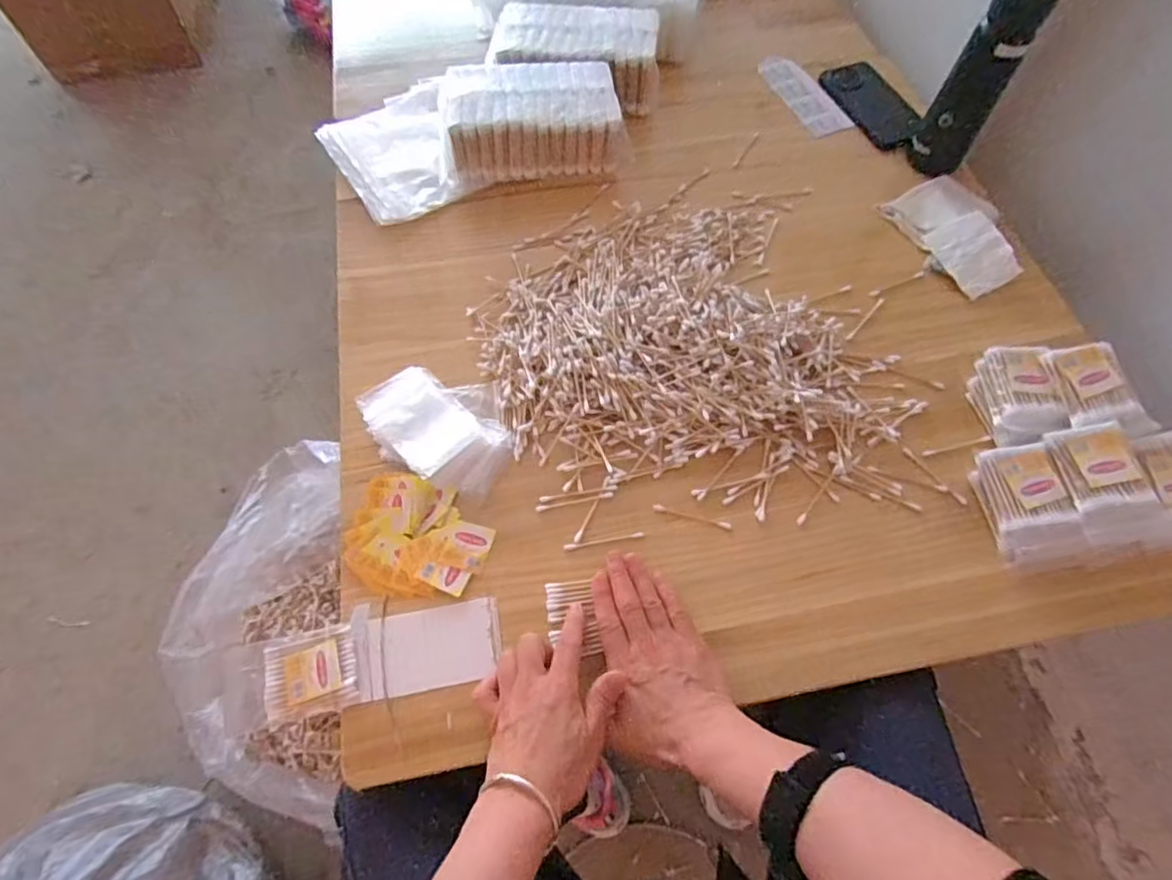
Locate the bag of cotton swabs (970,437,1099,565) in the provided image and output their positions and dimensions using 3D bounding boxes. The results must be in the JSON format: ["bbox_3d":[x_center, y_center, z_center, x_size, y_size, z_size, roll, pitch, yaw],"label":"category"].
[{"bbox_3d":[0.341,0.052,0.464,0.042,0.049,0.084,-6,63,-3],"label":"bag of cotton swabs"}]

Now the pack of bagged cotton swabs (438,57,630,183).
[{"bbox_3d":[-0.063,-0.357,0.667,0.207,0.072,0.120,-1,63,-1],"label":"pack of bagged cotton swabs"}]

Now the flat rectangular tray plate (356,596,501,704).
[{"bbox_3d":[-0.122,0.162,0.459,0.109,0.005,0.059,-10,64,-3],"label":"flat rectangular tray plate"}]

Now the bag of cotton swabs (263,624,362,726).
[{"bbox_3d":[-0.209,0.177,0.449,0.069,0.007,0.060,-11,64,-6],"label":"bag of cotton swabs"}]

